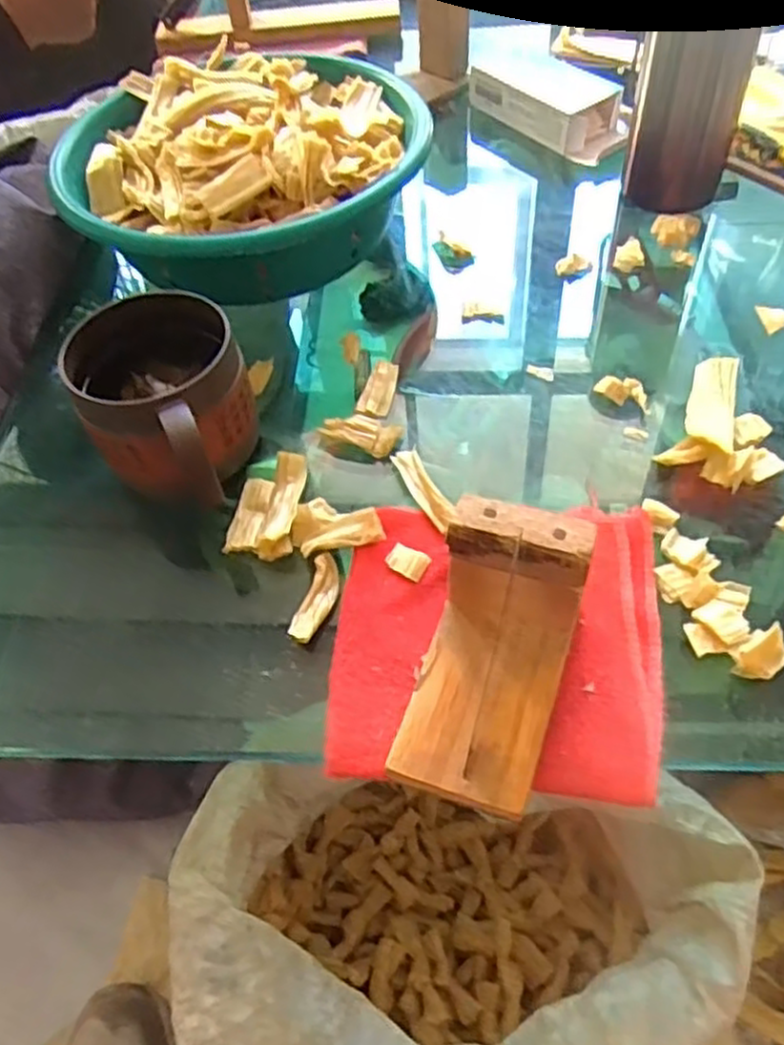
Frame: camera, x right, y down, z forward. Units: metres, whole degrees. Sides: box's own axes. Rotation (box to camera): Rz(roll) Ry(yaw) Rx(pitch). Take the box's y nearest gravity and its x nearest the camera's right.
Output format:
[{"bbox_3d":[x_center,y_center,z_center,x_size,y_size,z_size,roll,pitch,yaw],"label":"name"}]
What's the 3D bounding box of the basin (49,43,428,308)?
[{"bbox_3d":[-0.109,-0.260,0.552,0.240,0.077,0.235,-2,54,3],"label":"basin"}]

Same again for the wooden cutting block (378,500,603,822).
[{"bbox_3d":[0.042,0.058,0.323,0.060,0.078,0.106,14,56,15],"label":"wooden cutting block"}]

